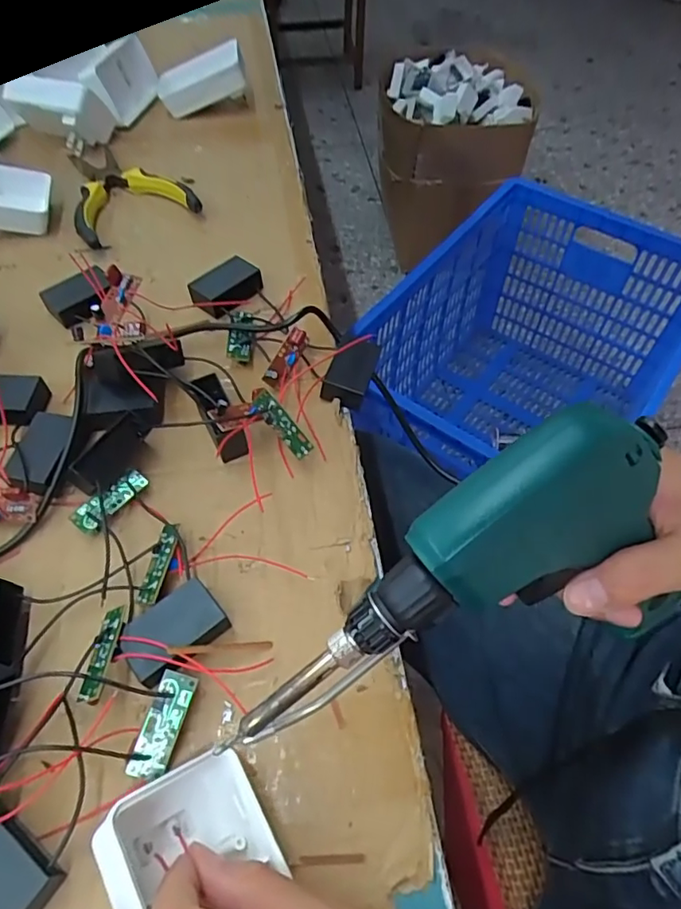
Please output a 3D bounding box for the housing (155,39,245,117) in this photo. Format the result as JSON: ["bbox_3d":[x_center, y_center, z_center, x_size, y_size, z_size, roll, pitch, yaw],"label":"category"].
[{"bbox_3d":[-0.143,-0.388,0.584,0.116,0.042,0.022,2,51,36],"label":"housing"}]

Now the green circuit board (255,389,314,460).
[{"bbox_3d":[-0.034,-0.018,0.330,0.045,0.015,0.004,50,32,0],"label":"green circuit board"}]

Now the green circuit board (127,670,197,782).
[{"bbox_3d":[-0.081,0.123,0.256,0.017,0.004,0.044,18,66,-2],"label":"green circuit board"}]

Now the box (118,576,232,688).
[{"bbox_3d":[-0.083,0.088,0.281,0.047,0.019,0.035,-39,64,-22],"label":"box"}]

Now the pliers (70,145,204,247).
[{"bbox_3d":[-0.204,-0.240,0.501,0.097,0.019,0.154,-30,61,-18],"label":"pliers"}]

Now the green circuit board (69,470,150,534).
[{"bbox_3d":[-0.132,0.027,0.323,0.016,0.006,0.044,40,66,10],"label":"green circuit board"}]

